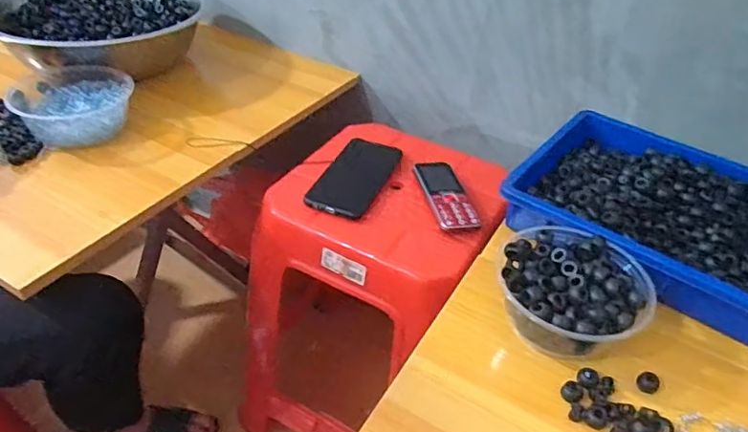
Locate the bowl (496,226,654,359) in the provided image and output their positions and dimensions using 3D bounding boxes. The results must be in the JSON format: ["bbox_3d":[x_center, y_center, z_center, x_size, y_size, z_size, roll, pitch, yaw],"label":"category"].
[{"bbox_3d":[0.172,0.075,0.499,0.126,0.062,0.130,-30,51,-35],"label":"bowl"}]

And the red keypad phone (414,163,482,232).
[{"bbox_3d":[0.092,-0.030,0.700,0.052,0.012,0.132,-5,40,-12],"label":"red keypad phone"}]

